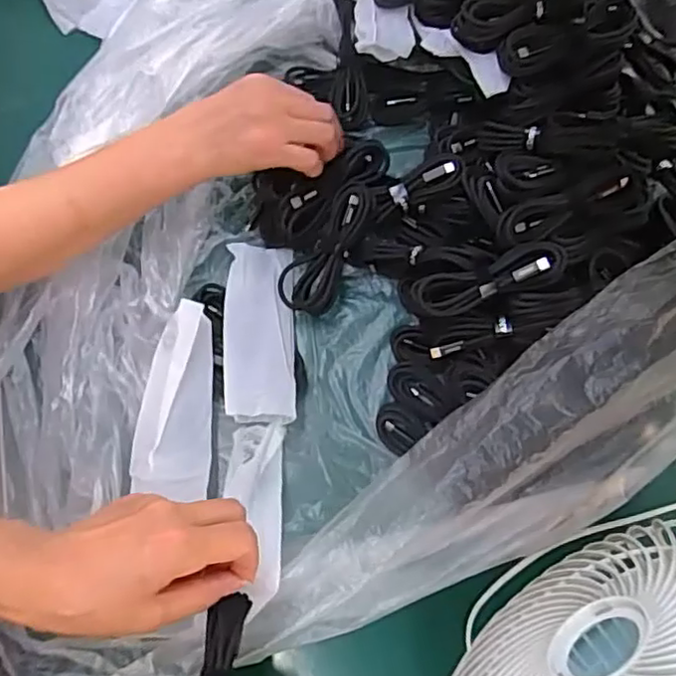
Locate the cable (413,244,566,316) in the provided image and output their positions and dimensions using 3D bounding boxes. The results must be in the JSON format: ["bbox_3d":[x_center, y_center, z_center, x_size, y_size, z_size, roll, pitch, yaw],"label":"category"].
[{"bbox_3d":[0.107,-0.042,0.460,0.106,0.017,0.032,-16,76,11],"label":"cable"}]

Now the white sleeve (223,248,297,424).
[{"bbox_3d":[-0.061,-0.008,0.503,0.052,0.023,0.150,-4,61,-2],"label":"white sleeve"}]

